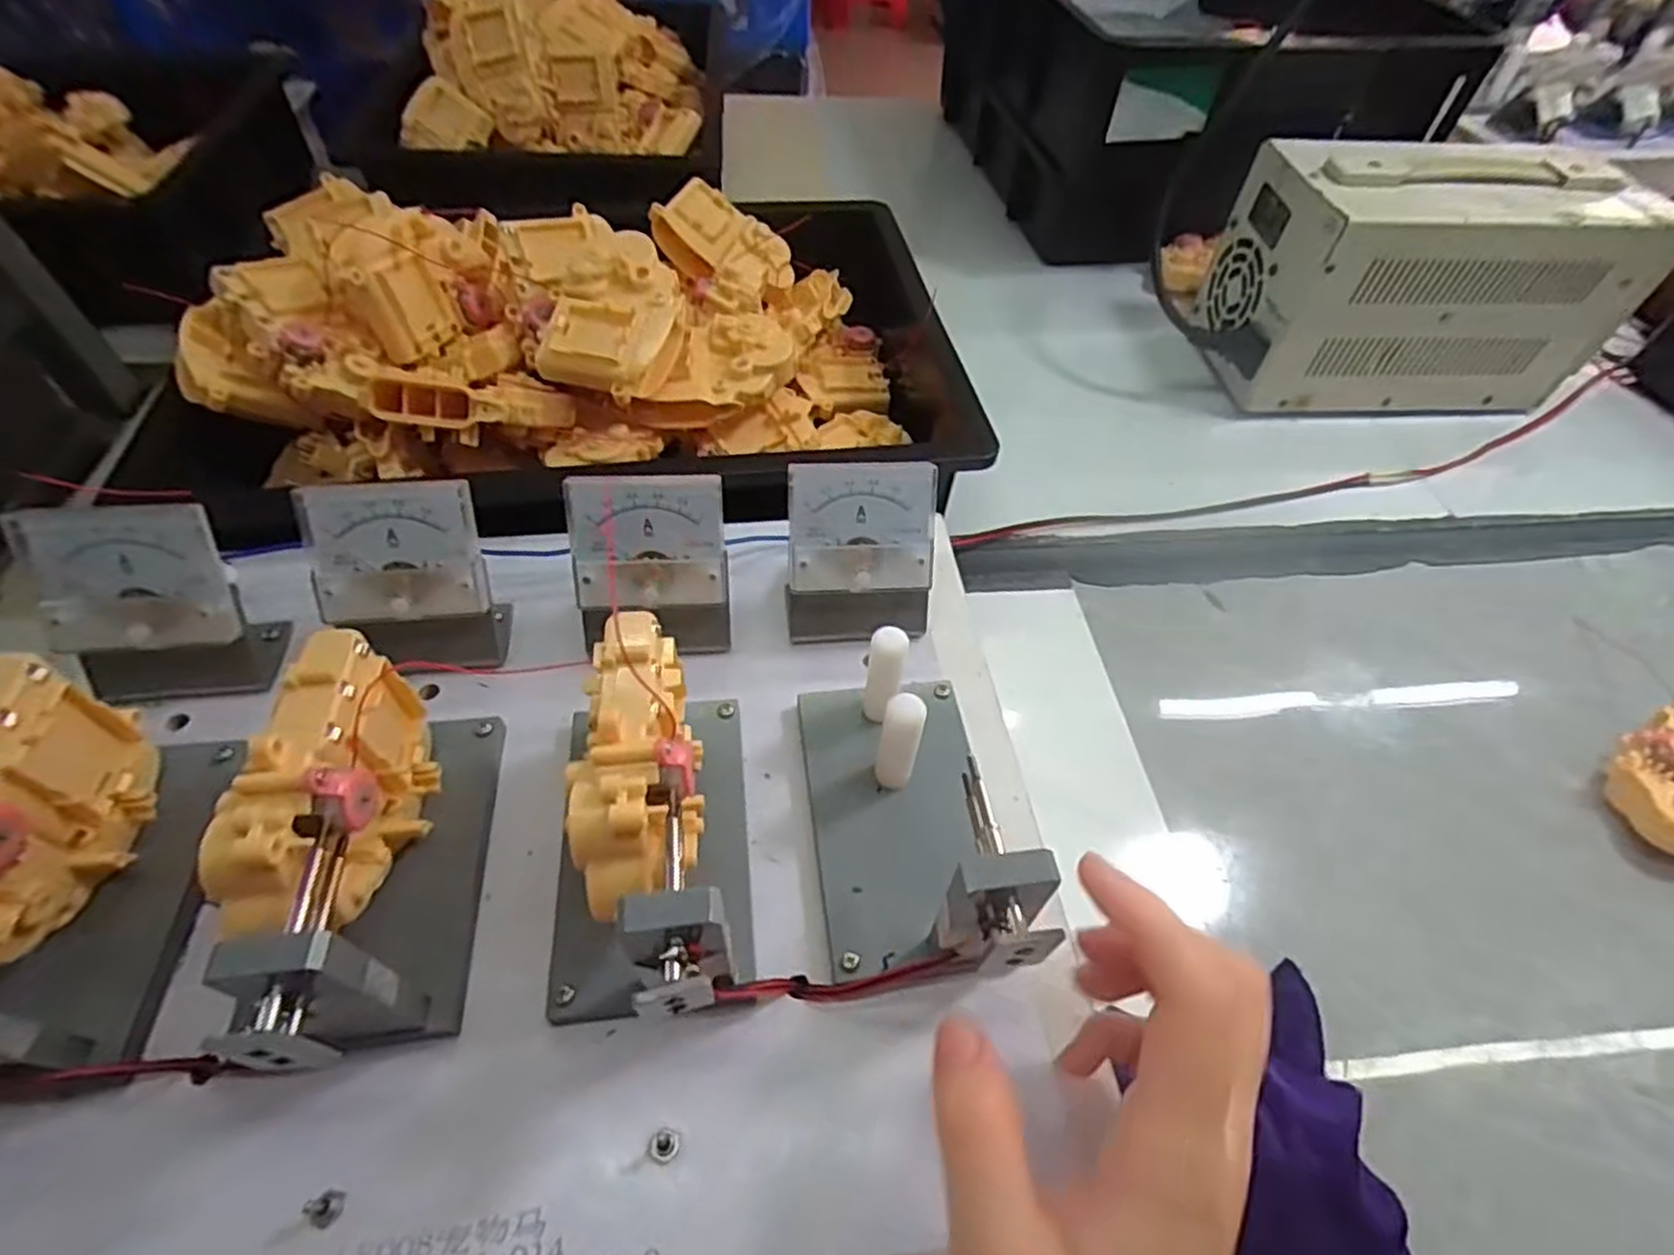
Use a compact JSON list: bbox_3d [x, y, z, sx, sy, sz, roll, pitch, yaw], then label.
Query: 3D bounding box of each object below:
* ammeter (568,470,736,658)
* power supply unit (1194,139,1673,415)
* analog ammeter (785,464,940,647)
[{"bbox_3d":[-0.081,-0.025,0.337,0.066,0.068,0.045,-2,53,-5],"label":"ammeter"},{"bbox_3d":[0.430,-0.263,0.579,0.259,0.150,0.127,-1,53,-4],"label":"power supply unit"},{"bbox_3d":[0.010,-0.033,0.349,0.067,0.072,0.043,1,53,-3],"label":"analog ammeter"}]

